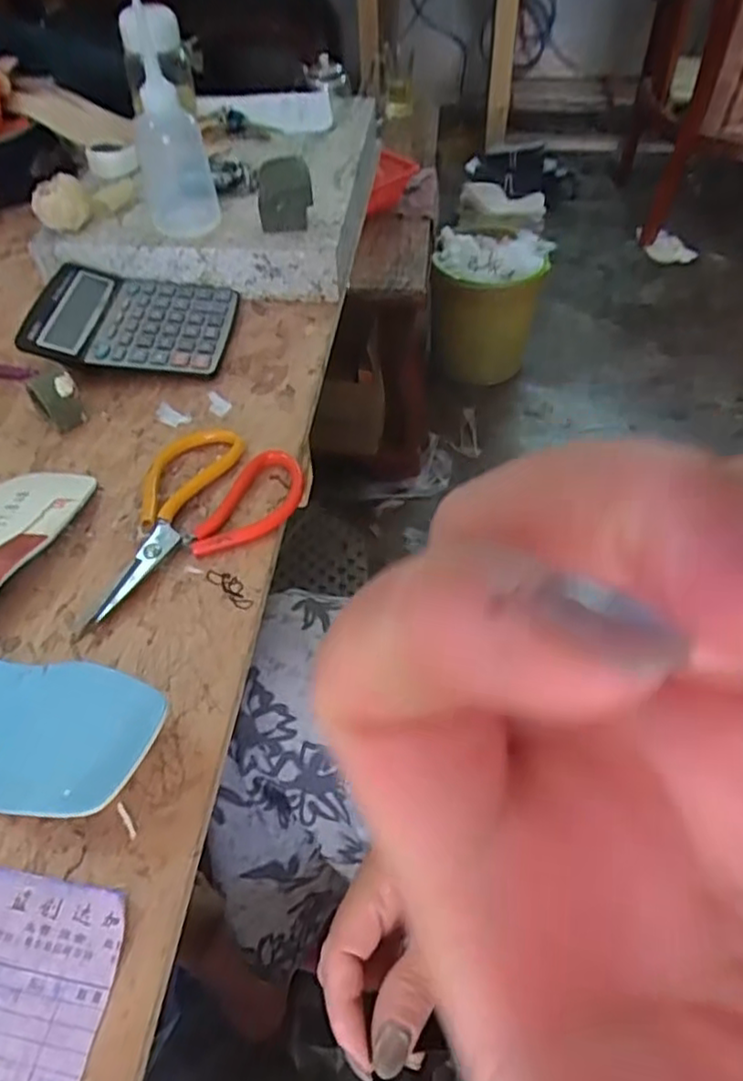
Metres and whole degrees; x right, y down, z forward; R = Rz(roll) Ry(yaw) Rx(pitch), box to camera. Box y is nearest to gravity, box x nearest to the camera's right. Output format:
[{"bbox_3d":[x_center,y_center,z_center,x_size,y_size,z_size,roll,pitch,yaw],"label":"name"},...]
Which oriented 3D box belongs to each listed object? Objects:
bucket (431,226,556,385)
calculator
[{"bbox_3d":[0.270,-0.542,1.579,0.258,0.315,0.226,10,51,8],"label":"bucket"},{"bbox_3d":[-0.217,-0.202,0.604,0.169,0.036,0.134,2,51,1],"label":"calculator"}]

